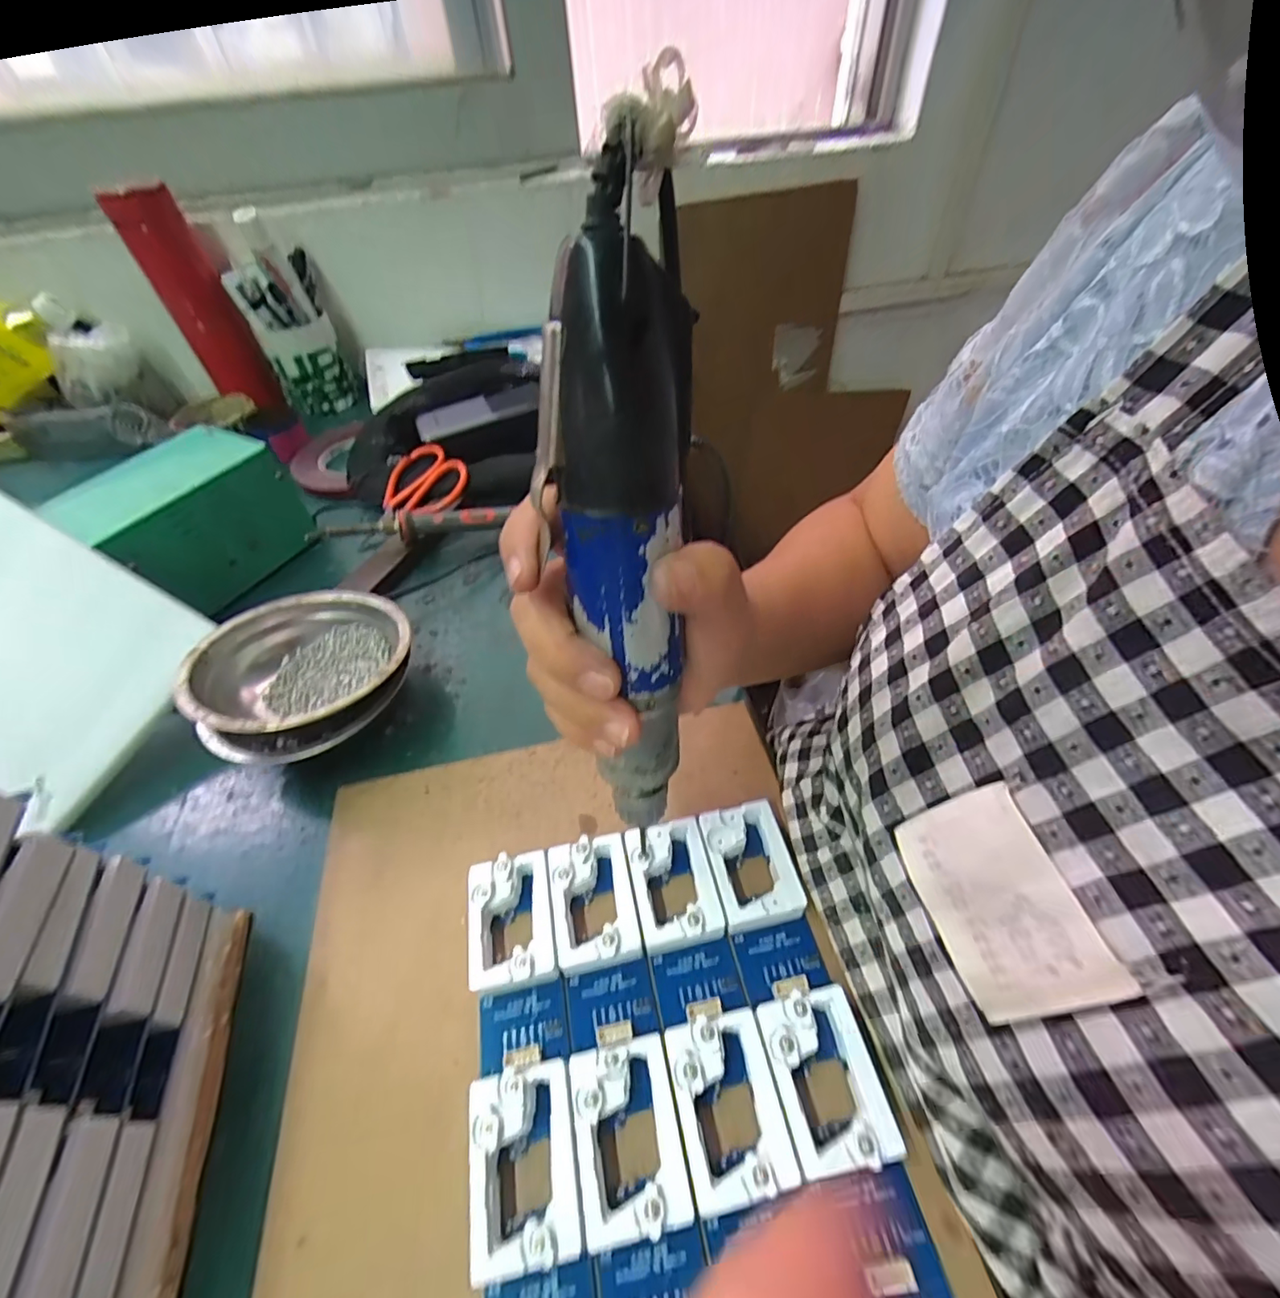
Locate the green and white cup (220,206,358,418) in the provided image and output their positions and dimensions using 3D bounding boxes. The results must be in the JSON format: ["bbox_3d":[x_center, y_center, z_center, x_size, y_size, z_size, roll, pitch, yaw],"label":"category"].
[{"bbox_3d":[-0.390,-0.367,0.610,0.082,0.185,0.076,-24,53,-16],"label":"green and white cup"}]

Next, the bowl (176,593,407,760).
[{"bbox_3d":[-0.215,0.018,0.368,0.125,0.069,0.132,-32,55,-21],"label":"bowl"}]

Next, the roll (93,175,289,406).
[{"bbox_3d":[-0.473,-0.366,0.597,0.061,0.209,0.056,-33,56,-22],"label":"roll"}]

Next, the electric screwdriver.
[{"bbox_3d":[-0.007,-0.036,0.189,0.043,0.225,0.046,0,29,2],"label":"electric screwdriver"}]

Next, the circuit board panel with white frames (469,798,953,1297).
[{"bbox_3d":[0.010,0.170,0.242,0.161,0.025,0.180,-11,50,-5],"label":"circuit board panel with white frames"}]

